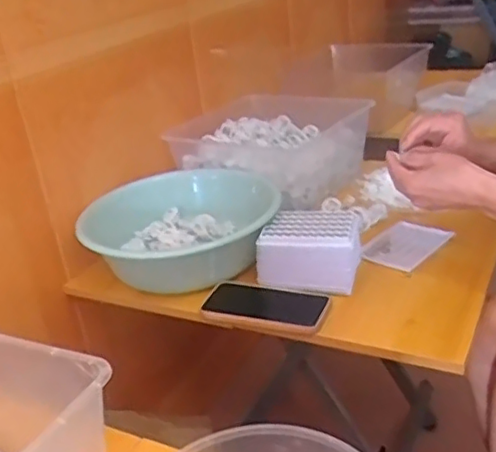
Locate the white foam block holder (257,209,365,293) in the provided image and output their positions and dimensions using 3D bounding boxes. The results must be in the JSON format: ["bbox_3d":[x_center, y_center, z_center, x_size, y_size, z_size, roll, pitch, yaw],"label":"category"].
[{"bbox_3d":[0.085,0.036,0.861,0.139,0.079,0.077,0,27,13],"label":"white foam block holder"}]

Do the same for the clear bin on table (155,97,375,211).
[{"bbox_3d":[0.037,-0.144,1.165,0.314,0.125,0.266,12,31,33],"label":"clear bin on table"}]

